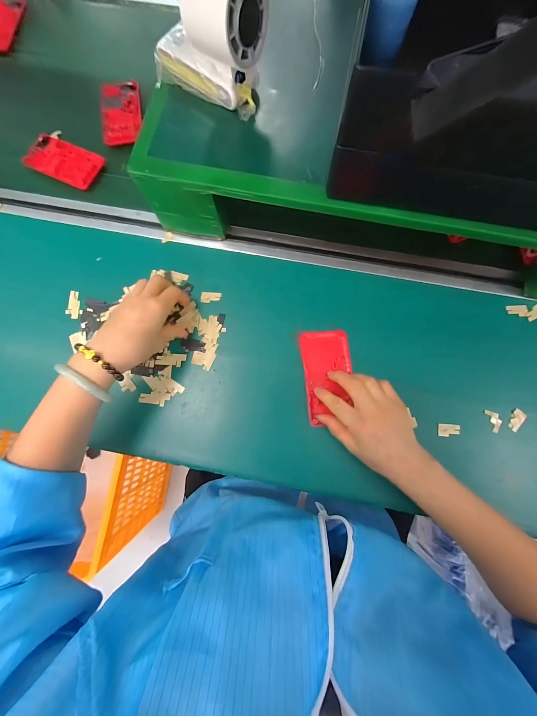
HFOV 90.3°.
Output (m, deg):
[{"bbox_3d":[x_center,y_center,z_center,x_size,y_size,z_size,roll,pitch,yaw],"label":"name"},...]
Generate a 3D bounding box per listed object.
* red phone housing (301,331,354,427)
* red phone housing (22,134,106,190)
[{"bbox_3d":[0.078,0.022,0.348,0.061,0.013,0.120,-4,79,-1],"label":"red phone housing"},{"bbox_3d":[-0.315,-0.303,0.408,0.113,0.005,0.066,26,80,5],"label":"red phone housing"}]

